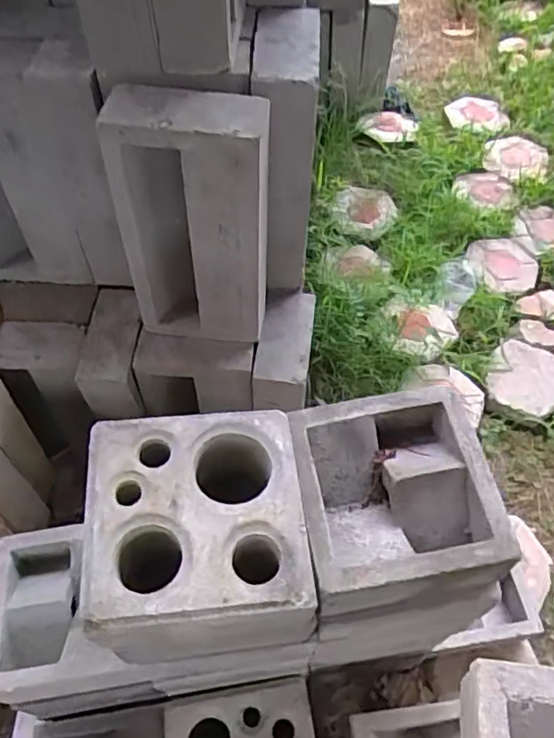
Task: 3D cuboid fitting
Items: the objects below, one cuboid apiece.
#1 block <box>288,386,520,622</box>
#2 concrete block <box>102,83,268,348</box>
[{"bbox_3d":[0.122,0.140,0.633,0.192,0.080,0.212,-8,56,-4],"label":"block"},{"bbox_3d":[-0.116,-0.208,0.866,0.221,0.393,0.110,5,56,5],"label":"concrete block"}]

